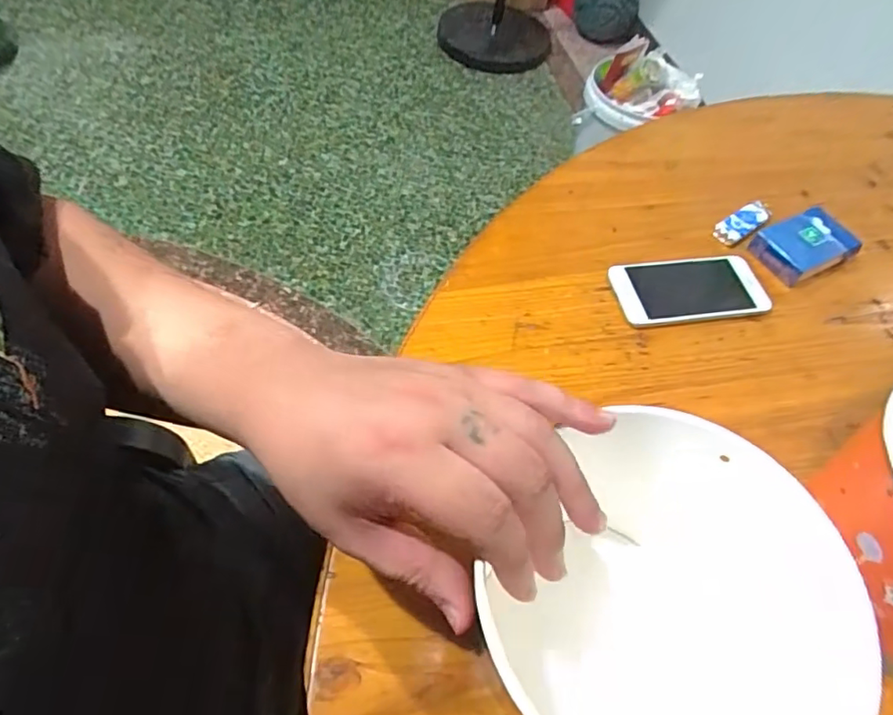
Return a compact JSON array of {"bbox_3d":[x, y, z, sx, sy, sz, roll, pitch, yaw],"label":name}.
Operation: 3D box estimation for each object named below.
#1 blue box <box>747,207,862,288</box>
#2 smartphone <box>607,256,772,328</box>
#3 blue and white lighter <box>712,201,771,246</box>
[{"bbox_3d":[0.331,-0.104,0.539,0.091,0.027,0.055,-22,61,-18],"label":"blue box"},{"bbox_3d":[0.211,-0.060,0.502,0.133,0.011,0.064,-6,58,-9],"label":"smartphone"},{"bbox_3d":[0.286,-0.130,0.557,0.075,0.012,0.027,-33,65,-24],"label":"blue and white lighter"}]

